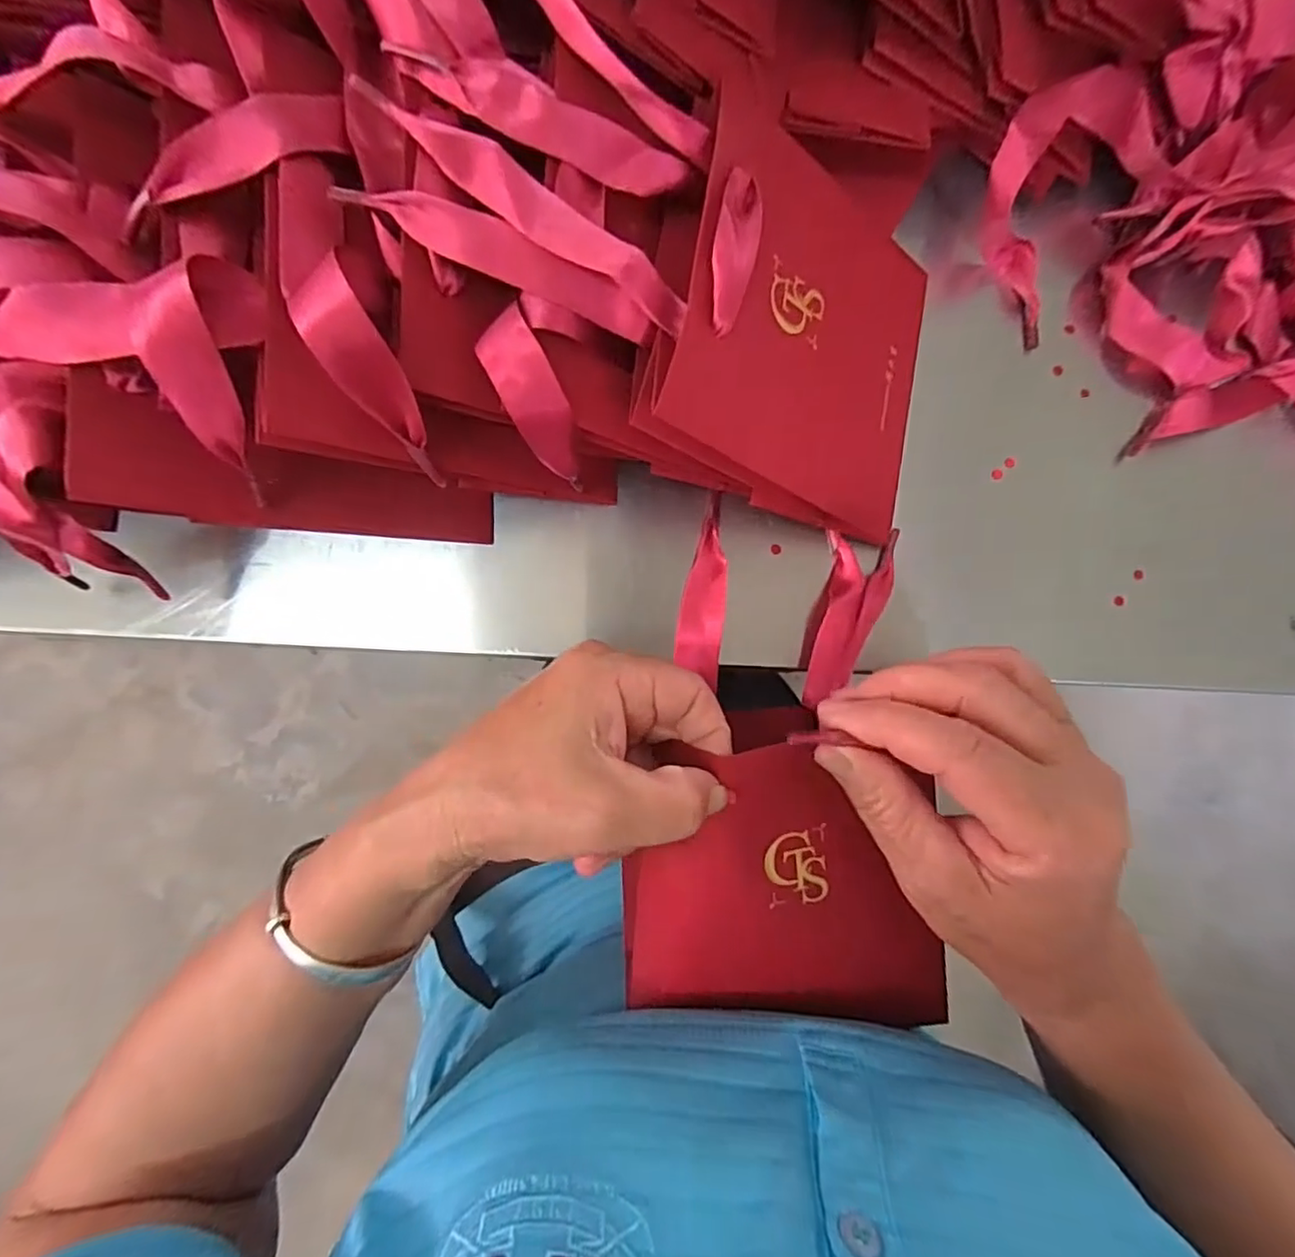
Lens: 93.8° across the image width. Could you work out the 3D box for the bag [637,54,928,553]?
[{"bbox_3d":[0.069,-0.120,0.250,0.139,0.017,0.140,16,83,-38],"label":"bag"}]

